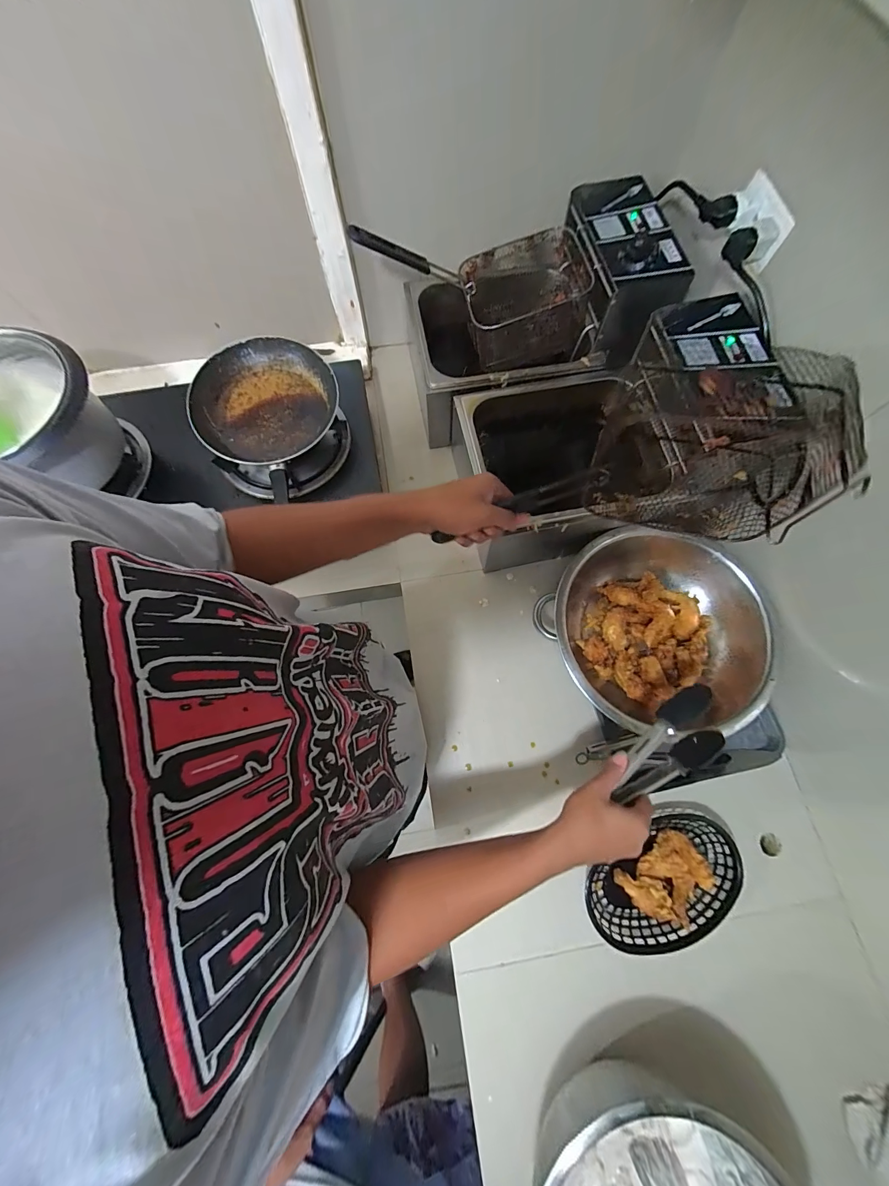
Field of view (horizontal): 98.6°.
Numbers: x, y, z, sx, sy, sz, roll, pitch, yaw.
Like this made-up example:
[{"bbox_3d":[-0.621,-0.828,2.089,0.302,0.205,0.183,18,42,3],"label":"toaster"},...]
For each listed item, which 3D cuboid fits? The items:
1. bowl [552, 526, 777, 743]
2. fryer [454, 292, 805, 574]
[{"bbox_3d":[0.340,0.068,0.630,0.321,0.099,0.309,0,73,1],"label":"bowl"},{"bbox_3d":[0.244,-0.245,0.638,0.396,0.266,0.282,-8,73,-2],"label":"fryer"}]

